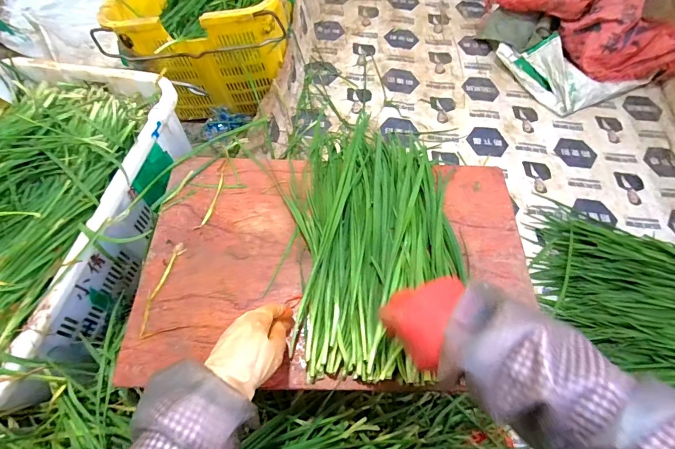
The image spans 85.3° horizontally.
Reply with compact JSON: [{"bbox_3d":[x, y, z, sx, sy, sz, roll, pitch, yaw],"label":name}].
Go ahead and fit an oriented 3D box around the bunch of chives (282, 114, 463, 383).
[{"bbox_3d":[0.056,0.010,0.582,0.267,0.049,0.442,-3,61,-2],"label":"bunch of chives"}]

